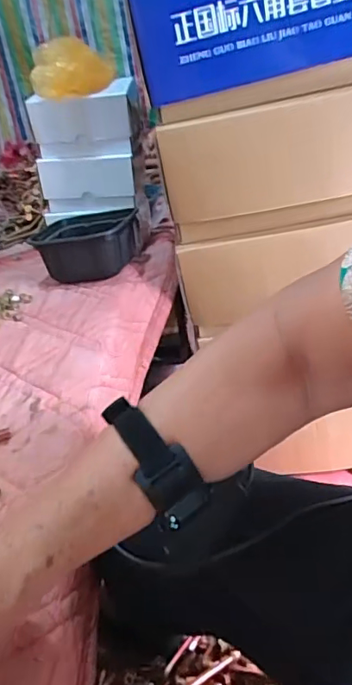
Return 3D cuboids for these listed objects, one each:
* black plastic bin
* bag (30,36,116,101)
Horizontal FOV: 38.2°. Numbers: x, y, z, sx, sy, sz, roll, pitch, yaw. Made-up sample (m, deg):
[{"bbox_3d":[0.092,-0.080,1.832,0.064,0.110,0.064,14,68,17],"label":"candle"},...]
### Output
[{"bbox_3d":[-0.152,-0.159,0.892,0.159,0.105,0.172,-4,28,7],"label":"black plastic bin"},{"bbox_3d":[-0.183,-0.483,0.891,0.099,0.082,0.153,13,35,34],"label":"bag"}]

